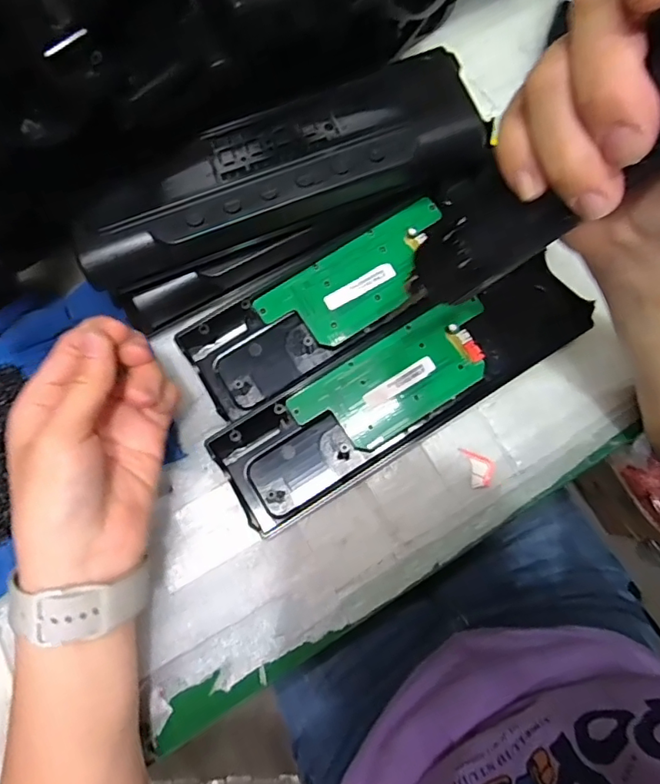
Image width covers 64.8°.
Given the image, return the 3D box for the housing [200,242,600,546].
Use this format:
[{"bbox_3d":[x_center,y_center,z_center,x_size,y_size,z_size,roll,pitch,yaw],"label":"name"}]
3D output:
[{"bbox_3d":[0.048,-0.005,0.326,0.245,0.017,0.067,-32,79,-6],"label":"housing"}]

